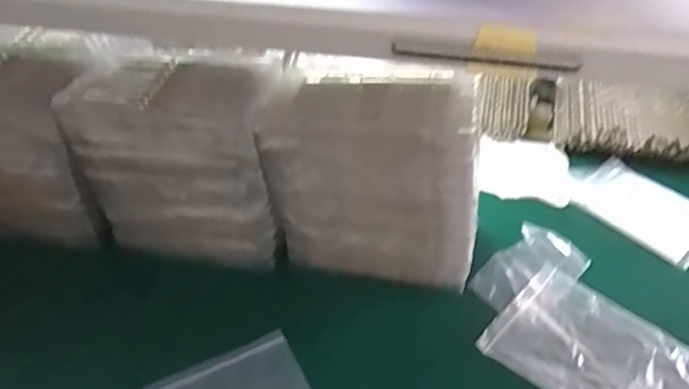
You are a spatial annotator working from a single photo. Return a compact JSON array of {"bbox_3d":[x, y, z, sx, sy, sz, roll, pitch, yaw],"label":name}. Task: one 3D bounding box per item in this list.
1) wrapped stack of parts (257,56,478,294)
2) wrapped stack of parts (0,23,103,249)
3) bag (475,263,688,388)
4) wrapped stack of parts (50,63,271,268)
[{"bbox_3d":[0.049,-0.014,0.840,0.285,0.305,0.153,5,43,8],"label":"wrapped stack of parts"},{"bbox_3d":[-0.510,-0.098,0.900,0.260,0.263,0.239,-1,43,2],"label":"wrapped stack of parts"},{"bbox_3d":[0.360,0.228,0.761,0.195,0.013,0.295,-35,52,-30],"label":"bag"},{"bbox_3d":[-0.233,-0.053,0.864,0.261,0.278,0.162,4,43,7],"label":"wrapped stack of parts"}]

